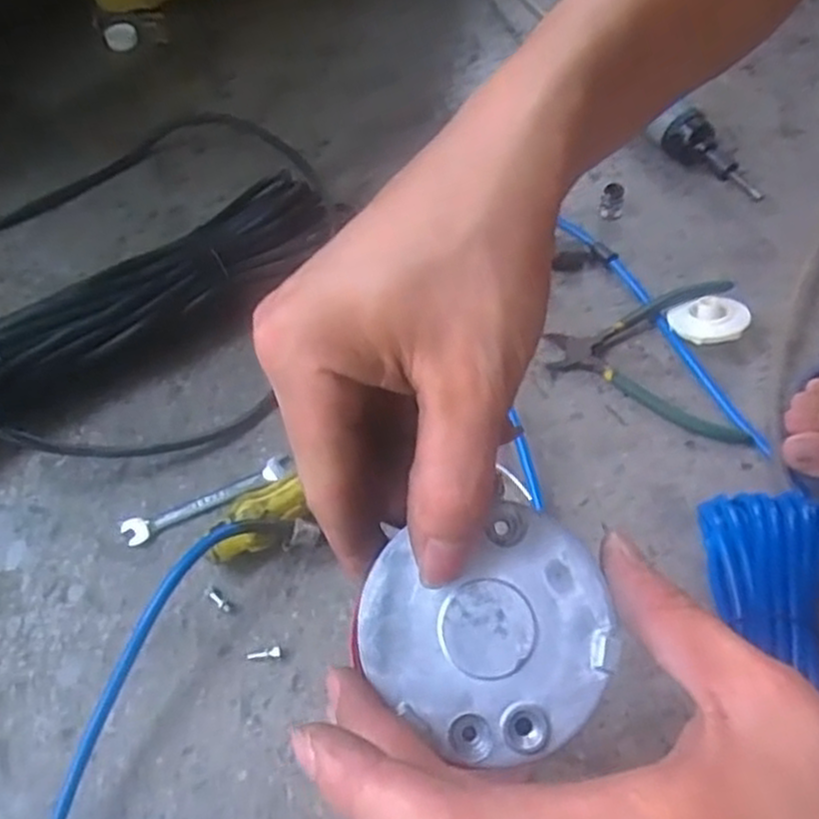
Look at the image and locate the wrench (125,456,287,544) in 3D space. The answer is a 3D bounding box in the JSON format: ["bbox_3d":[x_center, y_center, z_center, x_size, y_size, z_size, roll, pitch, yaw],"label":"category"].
[{"bbox_3d":[-0.131,0.058,0.495,0.108,0.006,0.017,-24,60,-14],"label":"wrench"}]

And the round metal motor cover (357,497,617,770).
[{"bbox_3d":[0.024,0.068,0.230,0.070,0.020,0.070,0,76,1],"label":"round metal motor cover"}]

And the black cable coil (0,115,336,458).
[{"bbox_3d":[-0.241,-0.092,0.562,0.369,0.059,0.304,-30,62,-17],"label":"black cable coil"}]

